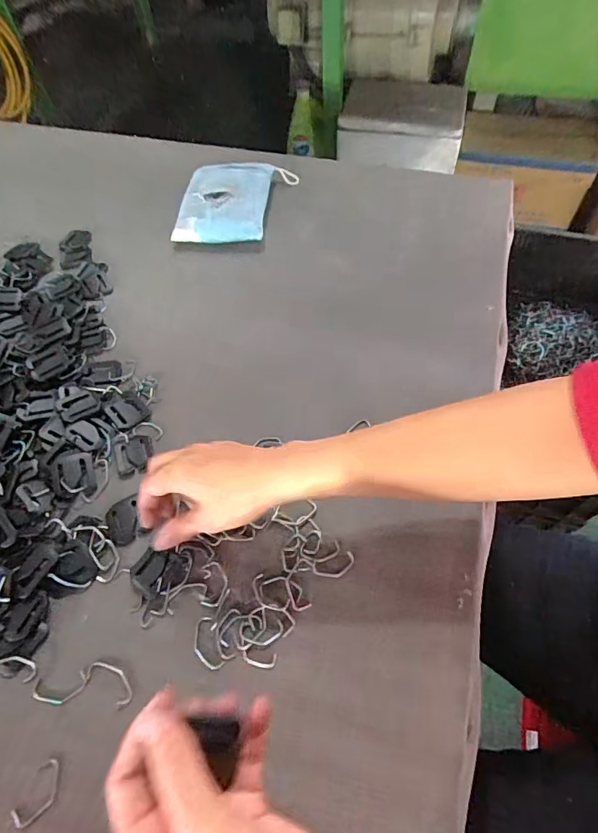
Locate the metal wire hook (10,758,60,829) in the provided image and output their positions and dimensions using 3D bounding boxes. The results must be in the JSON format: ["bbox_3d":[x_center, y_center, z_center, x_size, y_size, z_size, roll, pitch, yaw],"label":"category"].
[{"bbox_3d":[-0.165,0.240,0.293,0.019,0.004,0.035,21,60,15],"label":"metal wire hook"}]

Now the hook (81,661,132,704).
[{"bbox_3d":[-0.135,0.188,0.328,0.042,0.004,0.017,23,60,17],"label":"hook"}]

